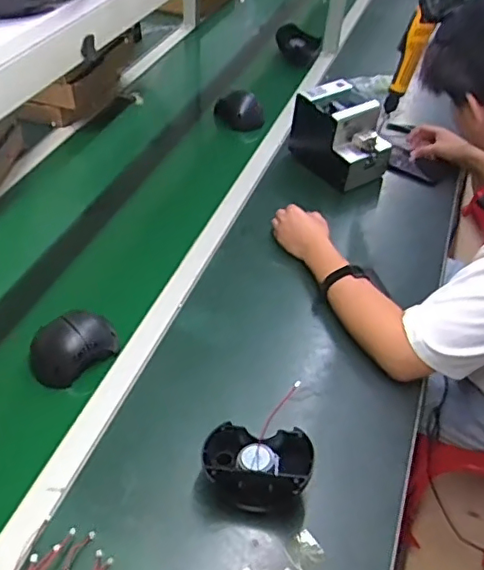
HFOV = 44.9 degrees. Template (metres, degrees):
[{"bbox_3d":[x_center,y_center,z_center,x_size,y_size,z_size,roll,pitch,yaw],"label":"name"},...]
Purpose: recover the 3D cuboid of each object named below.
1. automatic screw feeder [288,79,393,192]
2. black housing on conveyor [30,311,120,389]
[{"bbox_3d":[0.210,-0.311,1.213,0.134,0.137,0.205,-28,52,-29],"label":"automatic screw feeder"},{"bbox_3d":[-0.241,0.088,0.851,0.127,0.064,0.077,-29,53,-29],"label":"black housing on conveyor"}]

